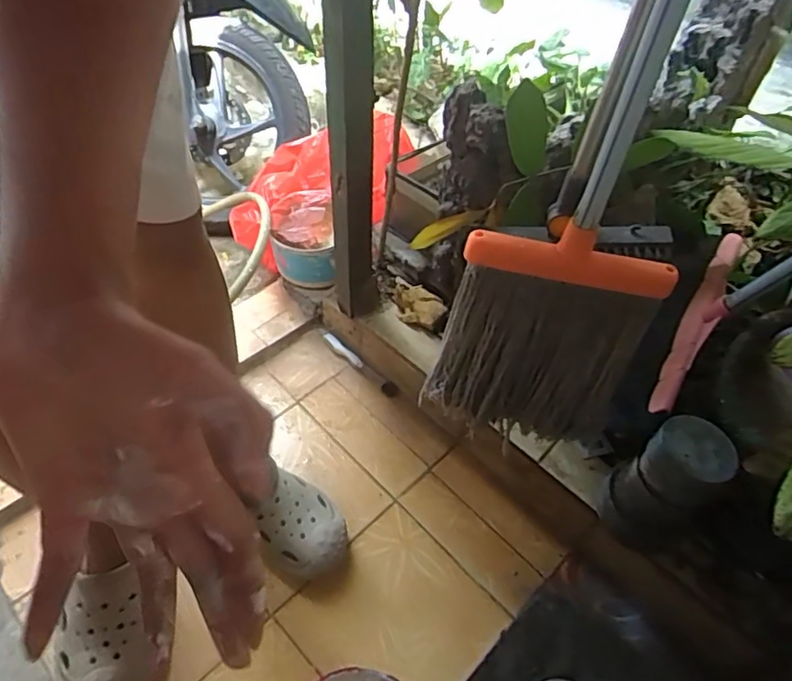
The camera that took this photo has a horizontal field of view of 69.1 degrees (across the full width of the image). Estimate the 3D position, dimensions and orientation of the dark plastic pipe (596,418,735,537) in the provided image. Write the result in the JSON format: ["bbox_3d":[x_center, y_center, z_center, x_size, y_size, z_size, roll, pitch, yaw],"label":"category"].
[{"bbox_3d":[0.351,0.191,0.770,0.106,0.193,0.098,25,53,17],"label":"dark plastic pipe"}]

